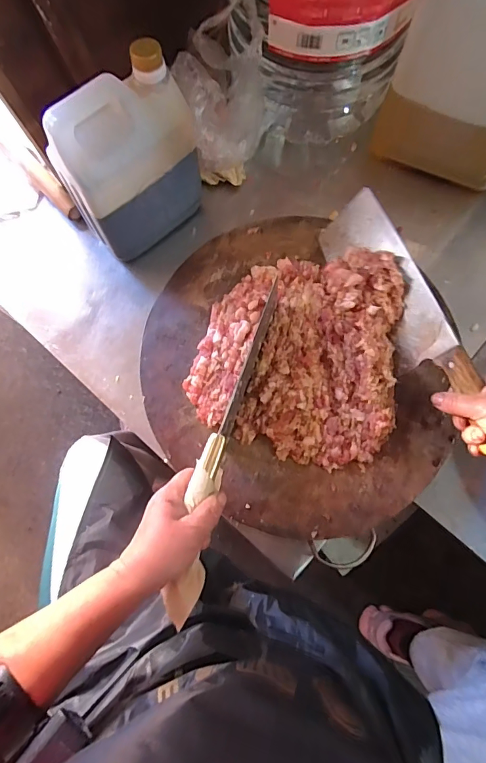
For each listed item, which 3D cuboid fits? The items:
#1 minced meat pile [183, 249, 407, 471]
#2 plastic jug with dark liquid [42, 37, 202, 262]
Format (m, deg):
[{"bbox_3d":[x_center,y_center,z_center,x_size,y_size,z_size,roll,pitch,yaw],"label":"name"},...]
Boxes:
[{"bbox_3d":[0.060,-0.039,0.484,0.223,0.061,0.241,9,75,4],"label":"minced meat pile"},{"bbox_3d":[-0.140,-0.268,0.534,0.083,0.206,0.163,38,79,10],"label":"plastic jug with dark liquid"}]

